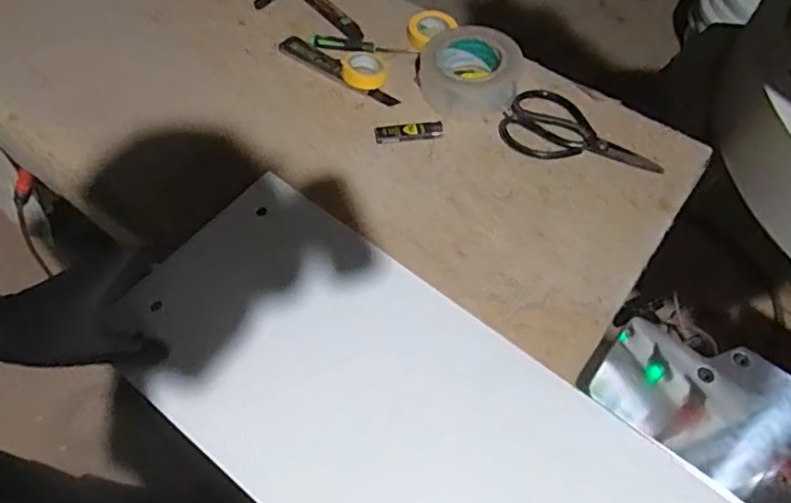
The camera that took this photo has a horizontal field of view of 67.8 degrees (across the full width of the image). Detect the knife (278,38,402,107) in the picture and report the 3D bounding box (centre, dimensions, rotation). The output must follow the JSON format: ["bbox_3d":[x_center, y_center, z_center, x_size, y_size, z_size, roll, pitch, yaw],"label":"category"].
[{"bbox_3d":[-0.072,-0.237,0.772,0.187,0.012,0.026,28,62,13],"label":"knife"}]

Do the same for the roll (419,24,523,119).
[{"bbox_3d":[0.093,-0.227,0.747,0.120,0.052,0.122,1,60,-2],"label":"roll"}]

